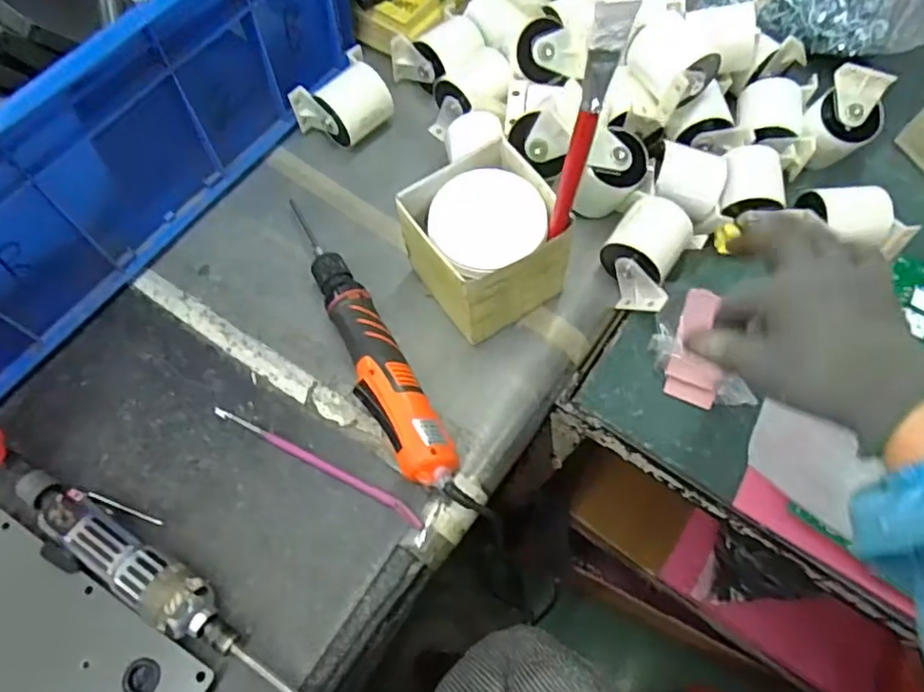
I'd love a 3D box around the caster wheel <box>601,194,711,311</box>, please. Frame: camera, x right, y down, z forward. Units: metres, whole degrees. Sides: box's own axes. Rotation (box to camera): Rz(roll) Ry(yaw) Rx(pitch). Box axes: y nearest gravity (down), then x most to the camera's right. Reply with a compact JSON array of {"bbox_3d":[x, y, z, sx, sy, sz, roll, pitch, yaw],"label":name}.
[{"bbox_3d":[0.172,-0.087,0.551,0.073,0.056,0.091,31,70,12],"label":"caster wheel"}]

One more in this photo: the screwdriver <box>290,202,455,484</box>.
[{"bbox_3d":[-0.084,-0.014,0.517,0.048,0.039,0.290,-25,70,-11],"label":"screwdriver"}]

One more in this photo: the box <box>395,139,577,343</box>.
[{"bbox_3d":[0.021,-0.085,0.519,0.122,0.098,0.123,-33,71,-14],"label":"box"}]

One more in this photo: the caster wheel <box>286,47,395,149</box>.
[{"bbox_3d":[-0.119,-0.254,0.633,0.098,0.050,0.075,-41,73,-16],"label":"caster wheel"}]

